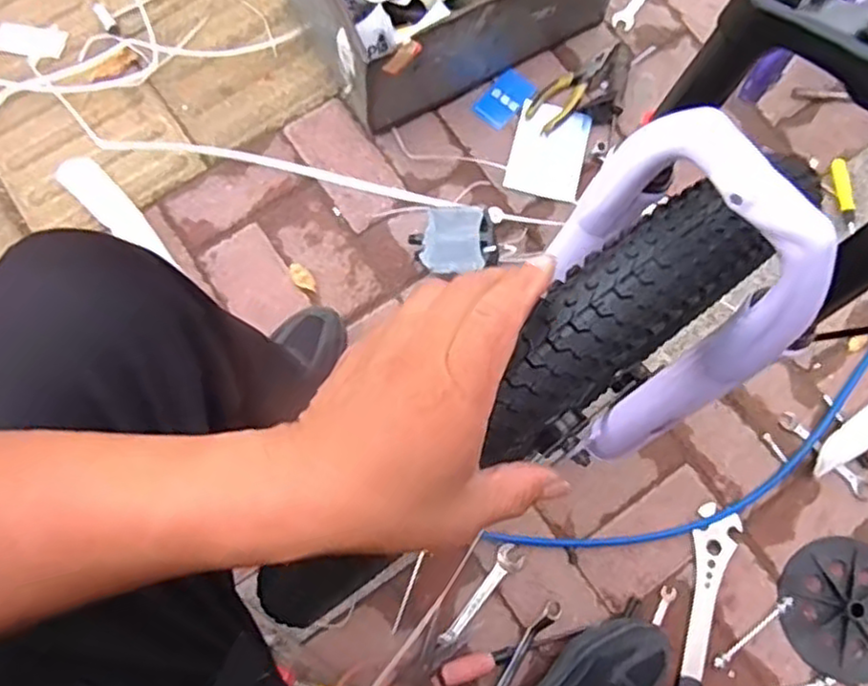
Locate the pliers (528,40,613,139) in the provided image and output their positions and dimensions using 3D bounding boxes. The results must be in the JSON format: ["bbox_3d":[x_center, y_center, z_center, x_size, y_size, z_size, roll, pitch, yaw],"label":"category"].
[{"bbox_3d":[0.205,-0.371,1.008,0.047,0.012,0.177,44,79,8],"label":"pliers"}]

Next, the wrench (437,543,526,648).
[{"bbox_3d":[0.060,0.312,0.860,0.035,0.005,0.144,38,73,4],"label":"wrench"}]

